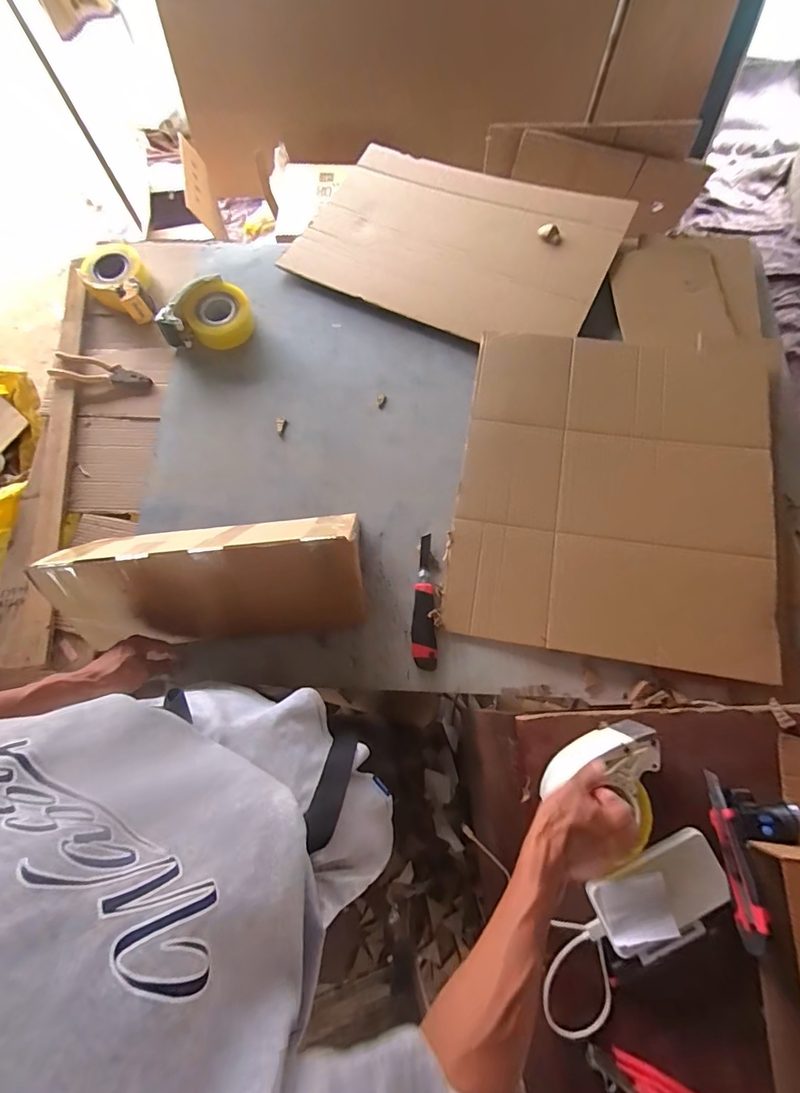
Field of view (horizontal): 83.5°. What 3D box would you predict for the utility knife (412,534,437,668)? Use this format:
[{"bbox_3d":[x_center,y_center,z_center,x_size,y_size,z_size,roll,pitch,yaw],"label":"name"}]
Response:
[{"bbox_3d":[0.038,0.088,0.744,0.038,0.018,0.221,-2,72,2],"label":"utility knife"}]

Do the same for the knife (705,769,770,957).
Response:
[{"bbox_3d":[0.410,0.378,0.550,0.024,0.025,0.180,4,55,3],"label":"knife"}]

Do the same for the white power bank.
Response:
[{"bbox_3d":[0.317,0.421,0.546,0.165,0.026,0.075,-23,72,-5],"label":"white power bank"}]

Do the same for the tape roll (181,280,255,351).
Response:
[{"bbox_3d":[-0.363,-0.464,0.907,0.127,0.062,0.111,-26,72,-6],"label":"tape roll"}]

